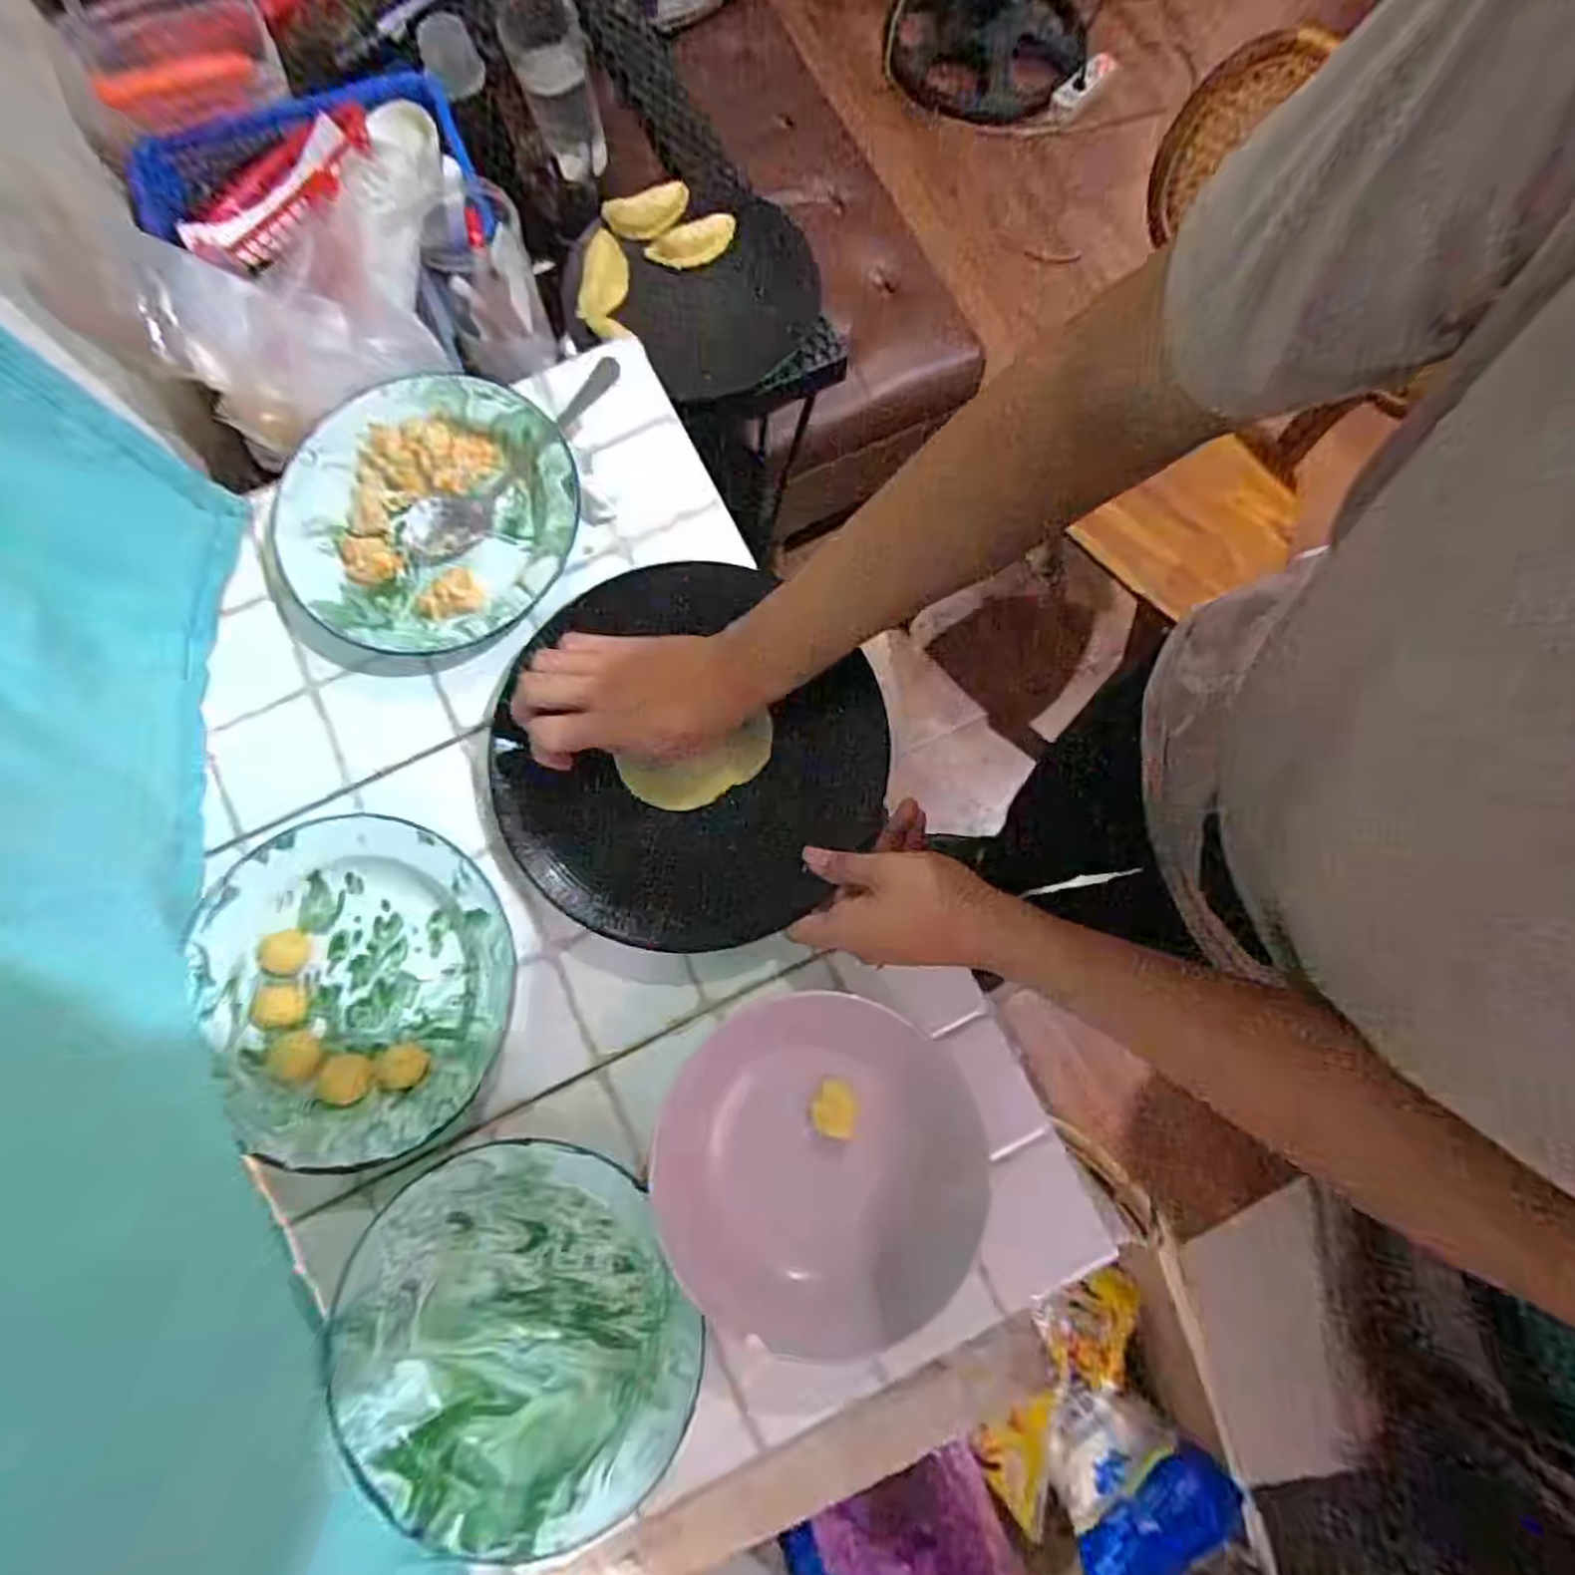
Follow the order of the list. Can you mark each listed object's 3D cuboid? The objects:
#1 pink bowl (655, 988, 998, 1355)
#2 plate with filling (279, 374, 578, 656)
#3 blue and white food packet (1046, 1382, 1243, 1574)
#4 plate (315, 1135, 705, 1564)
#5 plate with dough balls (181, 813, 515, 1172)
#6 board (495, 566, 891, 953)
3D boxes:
[{"bbox_3d":[0.021,0.228,0.463,0.197,0.047,0.185,0,79,0],"label":"pink bowl"},{"bbox_3d":[-0.259,-0.196,0.548,0.201,0.027,0.206,0,79,0],"label":"plate with filling"},{"bbox_3d":[0.322,0.665,0.719,0.154,0.149,0.045,-25,115,-12],"label":"blue and white food packet"},{"bbox_3d":[-0.169,0.328,0.450,0.207,0.027,0.204,0,79,0],"label":"plate"},{"bbox_3d":[-0.277,0.126,0.492,0.194,0.032,0.206,0,79,0],"label":"plate with dough balls"},{"bbox_3d":[-0.072,-0.025,0.521,0.264,0.022,0.253,0,79,0],"label":"board"}]

